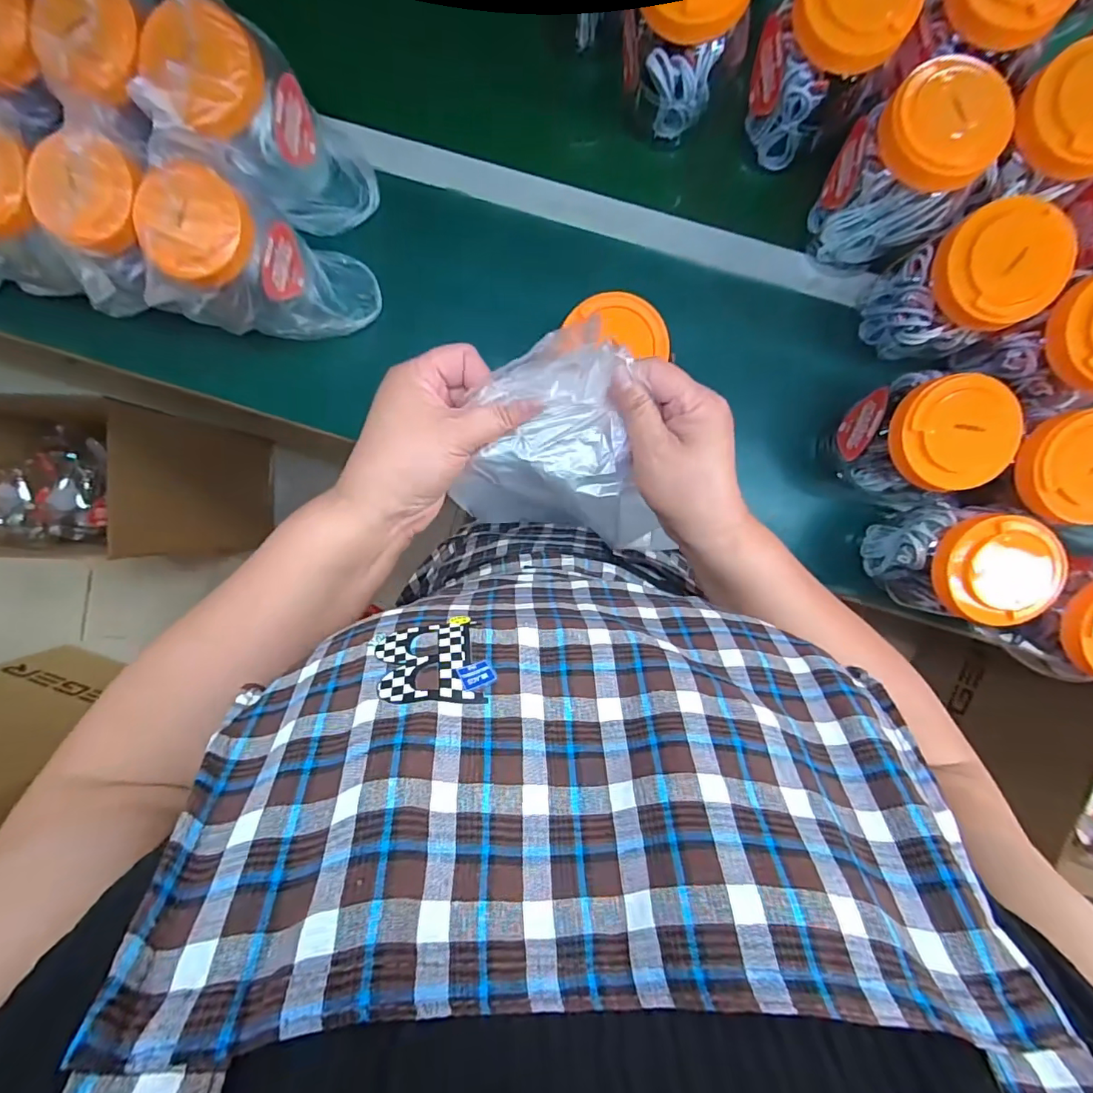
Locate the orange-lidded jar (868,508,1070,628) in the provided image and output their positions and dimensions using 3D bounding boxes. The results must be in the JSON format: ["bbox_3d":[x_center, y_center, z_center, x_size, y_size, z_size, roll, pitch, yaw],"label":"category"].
[{"bbox_3d":[0.383,0.015,0.480,0.085,0.144,0.092,0,95,3],"label":"orange-lidded jar"}]

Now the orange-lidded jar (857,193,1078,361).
[{"bbox_3d":[0.356,-0.224,0.455,0.085,0.150,0.095,-25,94,5],"label":"orange-lidded jar"}]

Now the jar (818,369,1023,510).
[{"bbox_3d":[0.338,-0.100,0.478,0.104,0.169,0.096,32,96,0],"label":"jar"}]

